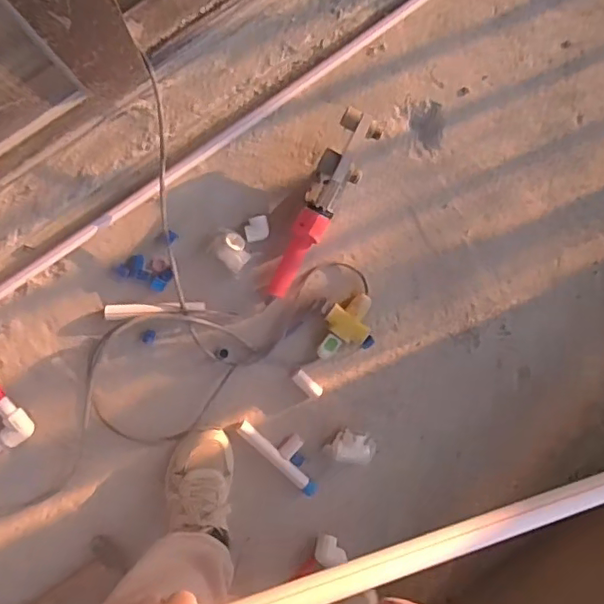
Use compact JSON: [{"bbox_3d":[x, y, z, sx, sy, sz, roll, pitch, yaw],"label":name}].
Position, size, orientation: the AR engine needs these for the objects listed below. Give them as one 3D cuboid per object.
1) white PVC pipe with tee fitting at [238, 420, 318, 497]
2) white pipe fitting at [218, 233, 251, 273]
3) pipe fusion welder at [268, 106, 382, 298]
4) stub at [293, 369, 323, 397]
[{"bbox_3d":[-0.029,0.271,1.025,0.063,0.035,0.187,-44,99,-2],"label":"white PVC pipe with tee fitting"},{"bbox_3d":[-0.115,-0.087,0.970,0.054,0.035,0.052,43,88,-9],"label":"white pipe fitting"},{"bbox_3d":[0.028,-0.160,0.967,0.070,0.092,0.334,26,91,-10],"label":"pipe fusion welder"},{"bbox_3d":[0.013,0.150,1.024,0.063,0.025,0.021,43,88,-9],"label":"stub"}]

